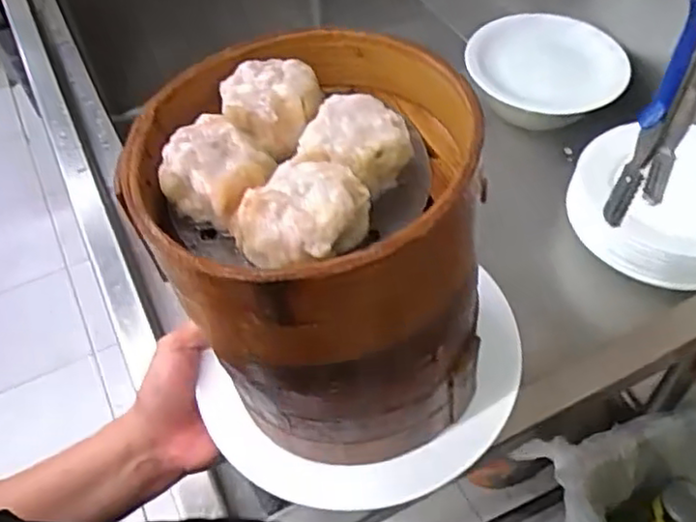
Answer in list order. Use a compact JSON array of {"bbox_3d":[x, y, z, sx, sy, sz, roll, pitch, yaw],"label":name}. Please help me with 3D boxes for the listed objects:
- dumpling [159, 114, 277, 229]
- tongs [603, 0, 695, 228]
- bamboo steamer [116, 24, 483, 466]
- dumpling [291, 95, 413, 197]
[{"bbox_3d":[-0.052,-0.035,0.280,0.041,0.025,0.033,26,56,21],"label":"dumpling"},{"bbox_3d":[0.200,-0.103,0.409,0.027,0.190,0.053,27,56,22],"label":"tongs"},{"bbox_3d":[-0.015,0.003,0.333,0.133,0.168,0.135,-14,52,-10],"label":"bamboo steamer"},{"bbox_3d":[0.002,-0.043,0.280,0.037,0.029,0.037,25,56,20],"label":"dumpling"}]

